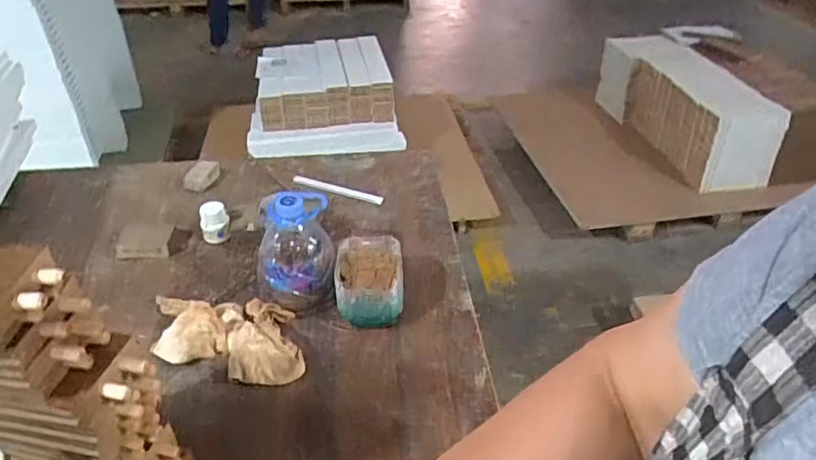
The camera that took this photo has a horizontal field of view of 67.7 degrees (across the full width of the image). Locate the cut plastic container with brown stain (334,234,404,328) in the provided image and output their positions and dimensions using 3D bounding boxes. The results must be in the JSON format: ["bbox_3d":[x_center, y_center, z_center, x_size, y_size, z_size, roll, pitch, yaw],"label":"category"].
[{"bbox_3d":[-0.045,0.064,0.740,0.080,0.065,0.108,-1,36,-1],"label":"cut plastic container with brown stain"}]

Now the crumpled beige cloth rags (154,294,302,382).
[{"bbox_3d":[-0.212,0.114,0.695,0.206,0.038,0.115,5,36,7],"label":"crumpled beige cloth rags"}]

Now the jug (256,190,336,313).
[{"bbox_3d":[-0.136,0.026,0.734,0.096,0.133,0.085,-11,37,-15],"label":"jug"}]

